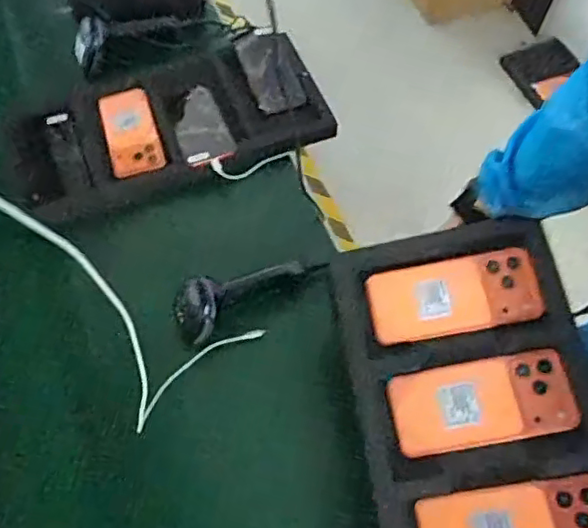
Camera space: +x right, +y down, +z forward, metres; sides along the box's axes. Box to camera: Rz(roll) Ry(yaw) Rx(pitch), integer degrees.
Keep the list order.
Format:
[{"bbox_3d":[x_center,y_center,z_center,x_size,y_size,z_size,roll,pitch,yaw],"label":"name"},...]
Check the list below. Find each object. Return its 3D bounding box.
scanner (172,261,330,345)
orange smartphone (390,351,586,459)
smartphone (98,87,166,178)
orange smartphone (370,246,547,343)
[{"bbox_3d":[-0.060,0.032,0.764,0.198,0.072,0.056,-24,59,-18],"label":"scanner"},{"bbox_3d":[0.175,0.130,0.558,0.163,0.005,0.076,-13,67,7],"label":"orange smartphone"},{"bbox_3d":[-0.253,-0.205,0.916,0.078,0.008,0.158,-17,68,-7],"label":"smartphone"},{"bbox_3d":[0.161,0.033,0.602,0.167,0.007,0.072,-12,70,12],"label":"orange smartphone"}]

